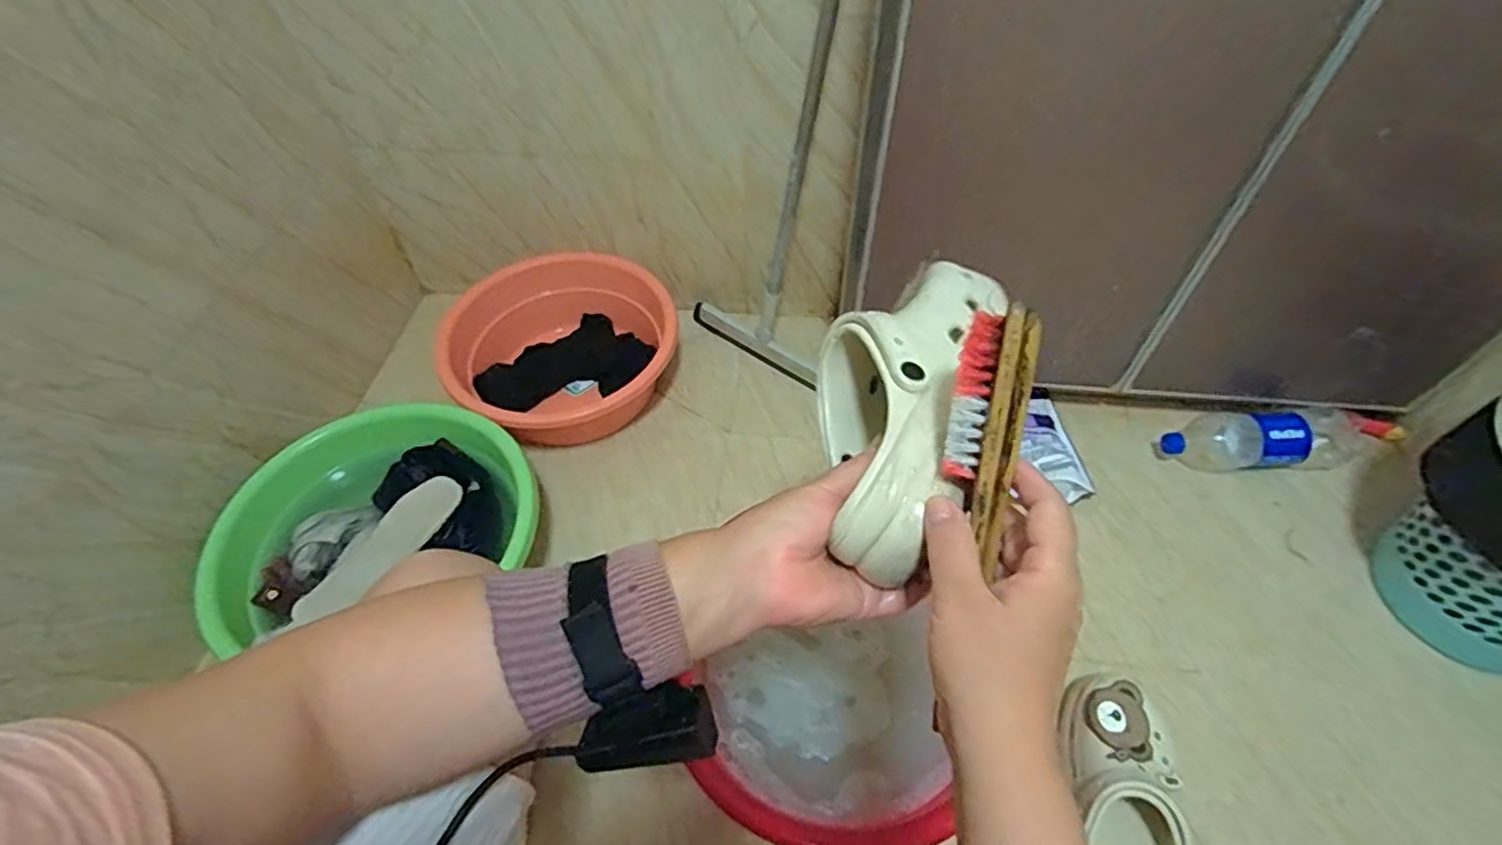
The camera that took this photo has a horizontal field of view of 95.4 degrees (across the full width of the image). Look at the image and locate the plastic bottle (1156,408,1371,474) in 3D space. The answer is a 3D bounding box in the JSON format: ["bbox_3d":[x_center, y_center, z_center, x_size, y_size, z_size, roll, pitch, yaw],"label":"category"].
[{"bbox_3d":[0.710,0.023,0.950,0.268,0.074,0.086,-6,52,0],"label":"plastic bottle"}]

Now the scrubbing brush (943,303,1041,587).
[{"bbox_3d":[0.121,0.007,0.350,0.036,0.126,0.033,1,7,-43],"label":"scrubbing brush"}]

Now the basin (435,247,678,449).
[{"bbox_3d":[-0.283,-0.100,1.049,0.323,0.150,0.320,-2,52,2],"label":"basin"}]

